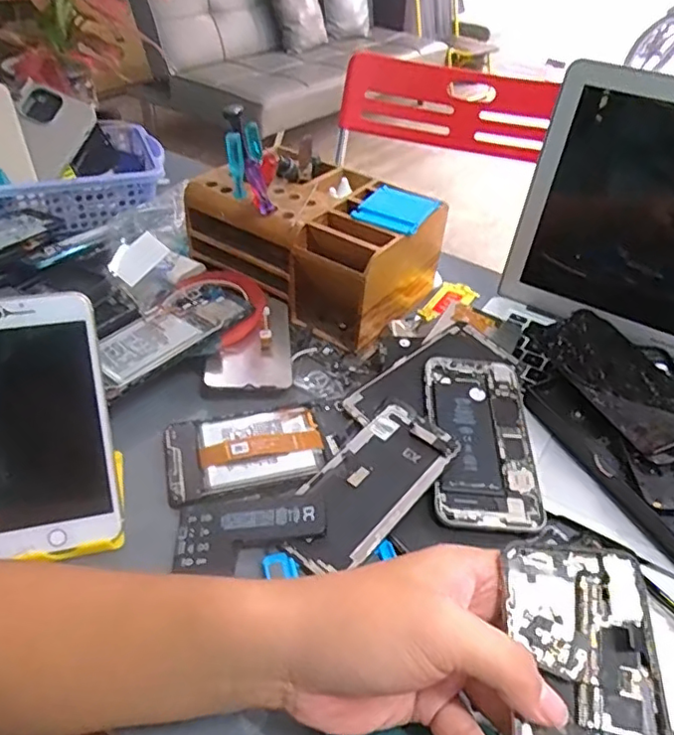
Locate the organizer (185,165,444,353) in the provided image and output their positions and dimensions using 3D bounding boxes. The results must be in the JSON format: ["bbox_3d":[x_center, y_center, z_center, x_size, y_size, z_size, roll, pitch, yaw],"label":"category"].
[{"bbox_3d":[-0.020,-0.127,0.571,0.206,0.089,0.131,24,44,23],"label":"organizer"}]

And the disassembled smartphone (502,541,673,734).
[{"bbox_3d":[0.110,0.150,0.260,0.068,0.014,0.140,4,58,2],"label":"disassembled smartphone"}]

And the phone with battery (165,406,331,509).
[{"bbox_3d":[-0.067,0.060,0.432,0.113,0.010,0.069,-7,41,-13],"label":"phone with battery"}]

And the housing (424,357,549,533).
[{"bbox_3d":[0.107,0.050,0.440,0.075,0.005,0.149,5,48,-2],"label":"housing"}]

